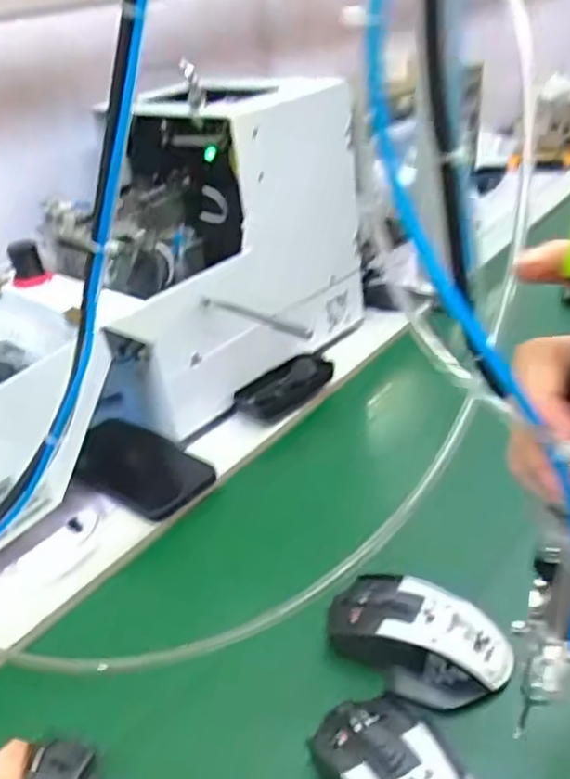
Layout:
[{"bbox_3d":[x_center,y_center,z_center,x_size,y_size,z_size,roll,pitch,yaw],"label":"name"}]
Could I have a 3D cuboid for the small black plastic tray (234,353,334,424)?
[{"bbox_3d":[0.005,-0.005,0.697,0.114,0.021,0.056,-32,40,-34],"label":"small black plastic tray"}]

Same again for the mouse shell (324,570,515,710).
[{"bbox_3d":[0.085,0.163,0.445,0.113,0.047,0.070,13,38,28],"label":"mouse shell"}]

